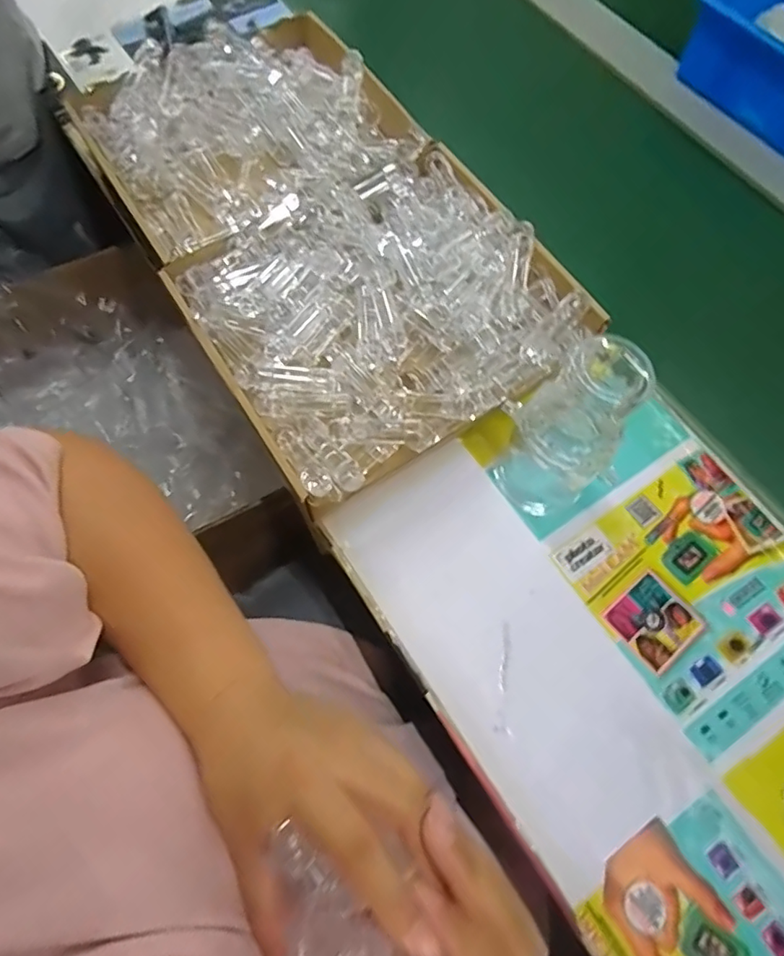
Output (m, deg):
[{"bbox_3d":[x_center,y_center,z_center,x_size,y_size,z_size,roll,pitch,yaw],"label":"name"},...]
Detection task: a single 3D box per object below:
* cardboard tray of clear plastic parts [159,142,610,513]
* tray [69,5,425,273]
[{"bbox_3d":[-0.007,-0.148,0.501,0.302,0.079,0.264,-32,72,-12],"label":"cardboard tray of clear plastic parts"},{"bbox_3d":[-0.142,-0.359,0.586,0.308,0.076,0.291,-30,72,-12],"label":"tray"}]

